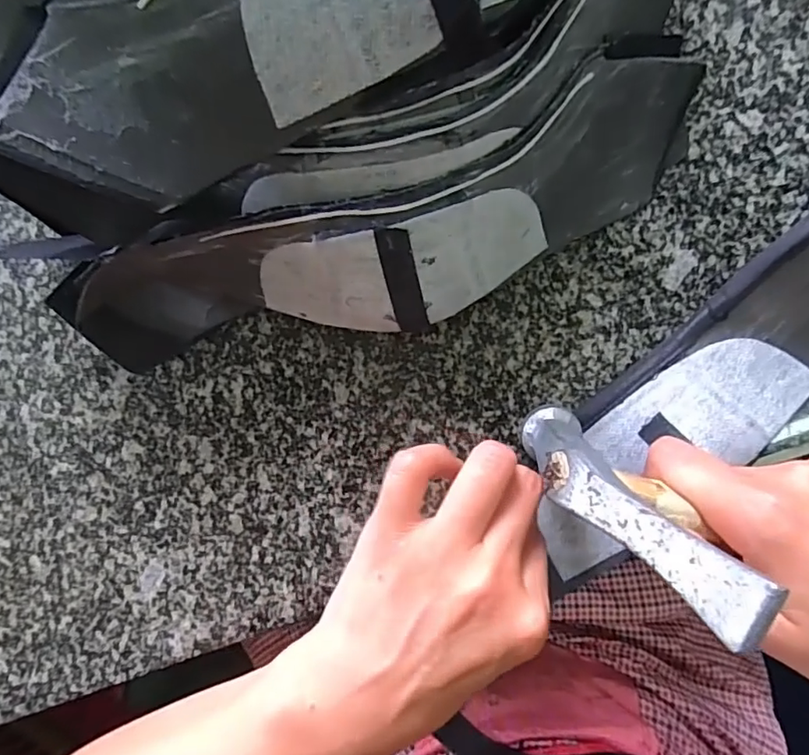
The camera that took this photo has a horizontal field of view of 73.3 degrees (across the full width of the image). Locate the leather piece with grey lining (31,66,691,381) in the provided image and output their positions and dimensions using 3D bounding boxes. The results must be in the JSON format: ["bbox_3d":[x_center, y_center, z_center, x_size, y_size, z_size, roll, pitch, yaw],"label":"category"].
[{"bbox_3d":[-0.013,-0.063,0.262,0.327,0.070,0.083,-18,87,6],"label":"leather piece with grey lining"}]

